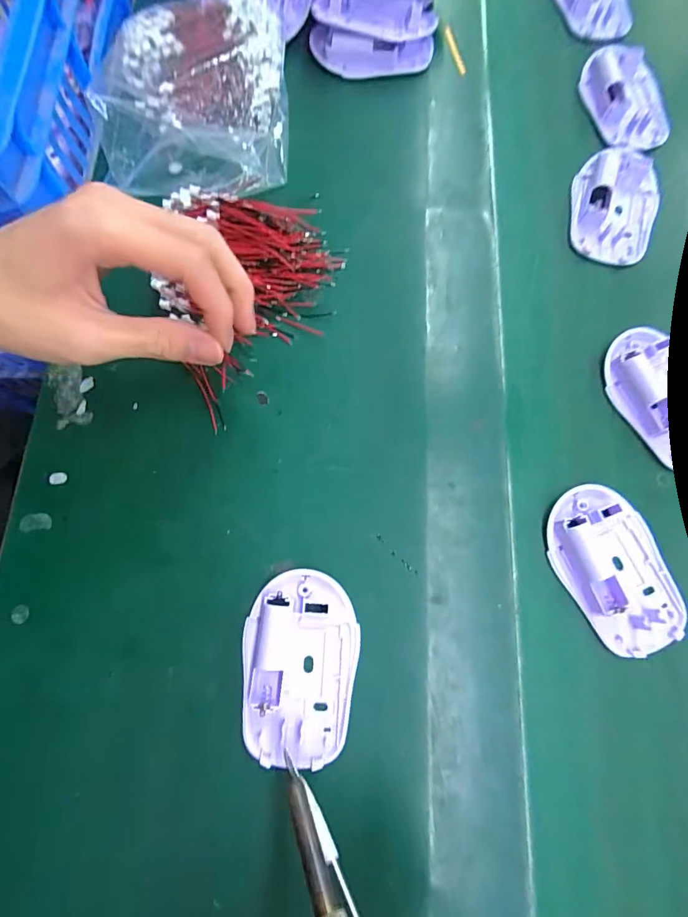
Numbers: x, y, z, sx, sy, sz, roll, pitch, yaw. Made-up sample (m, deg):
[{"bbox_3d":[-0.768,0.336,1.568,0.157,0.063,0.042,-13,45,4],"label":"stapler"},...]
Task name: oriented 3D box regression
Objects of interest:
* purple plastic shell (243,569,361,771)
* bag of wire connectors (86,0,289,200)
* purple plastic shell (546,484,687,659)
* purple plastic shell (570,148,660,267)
[{"bbox_3d":[-0.024,0.112,0.240,0.062,0.018,0.095,-4,76,0],"label":"purple plastic shell"},{"bbox_3d":[-0.108,-0.260,0.317,0.127,0.032,0.156,-2,76,0],"label":"bag of wire connectors"},{"bbox_3d":[0.158,0.063,0.255,0.059,0.016,0.094,-24,77,-5],"label":"purple plastic shell"},{"bbox_3d":[0.201,-0.189,0.323,0.062,0.016,0.094,17,77,5],"label":"purple plastic shell"}]

